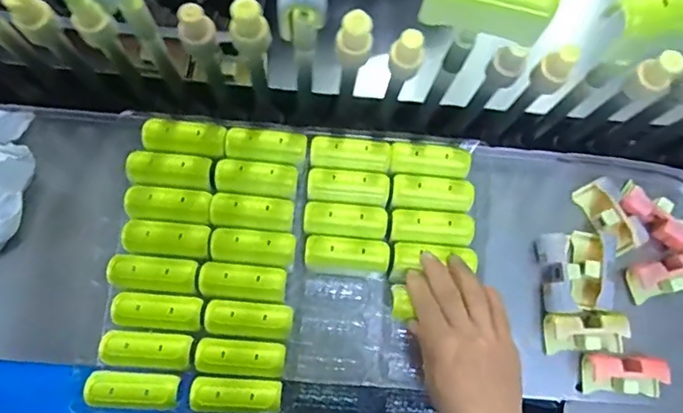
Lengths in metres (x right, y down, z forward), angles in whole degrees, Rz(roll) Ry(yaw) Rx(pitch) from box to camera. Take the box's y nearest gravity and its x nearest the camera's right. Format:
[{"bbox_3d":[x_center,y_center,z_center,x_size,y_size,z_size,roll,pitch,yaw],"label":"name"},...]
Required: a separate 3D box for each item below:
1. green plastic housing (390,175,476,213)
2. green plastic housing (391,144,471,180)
[{"bbox_3d":[0.085,-0.011,0.506,0.075,0.016,0.029,4,79,1],"label":"green plastic housing"},{"bbox_3d":[0.085,-0.043,0.511,0.076,0.014,0.030,4,79,1],"label":"green plastic housing"}]

